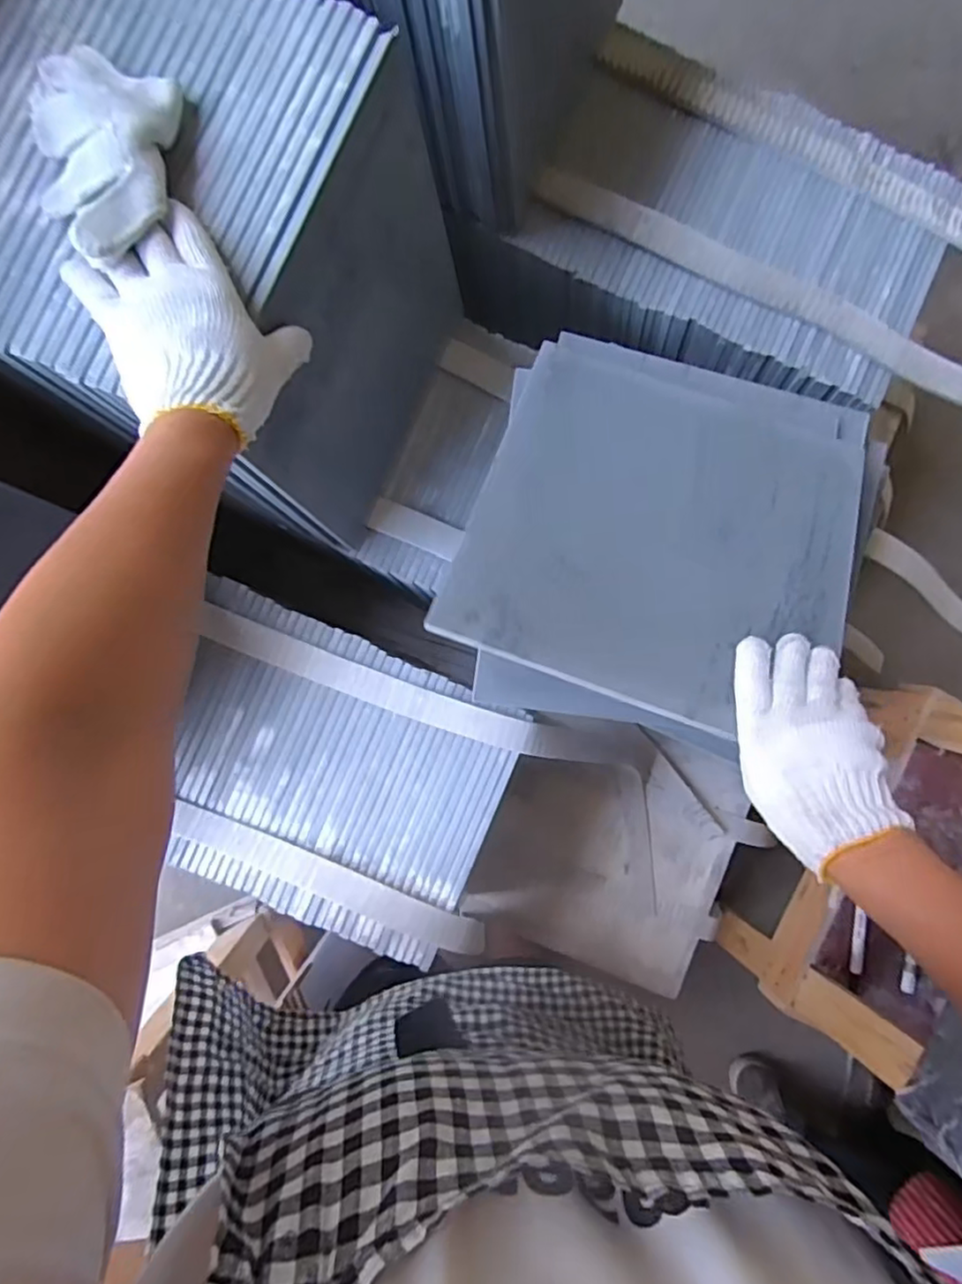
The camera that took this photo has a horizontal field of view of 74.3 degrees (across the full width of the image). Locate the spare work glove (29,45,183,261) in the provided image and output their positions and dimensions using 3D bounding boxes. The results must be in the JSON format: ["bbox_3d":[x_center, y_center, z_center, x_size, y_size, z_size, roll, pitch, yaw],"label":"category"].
[{"bbox_3d":[-0.240,-0.300,0.390,0.089,0.038,0.144,2,88,-4],"label":"spare work glove"}]

